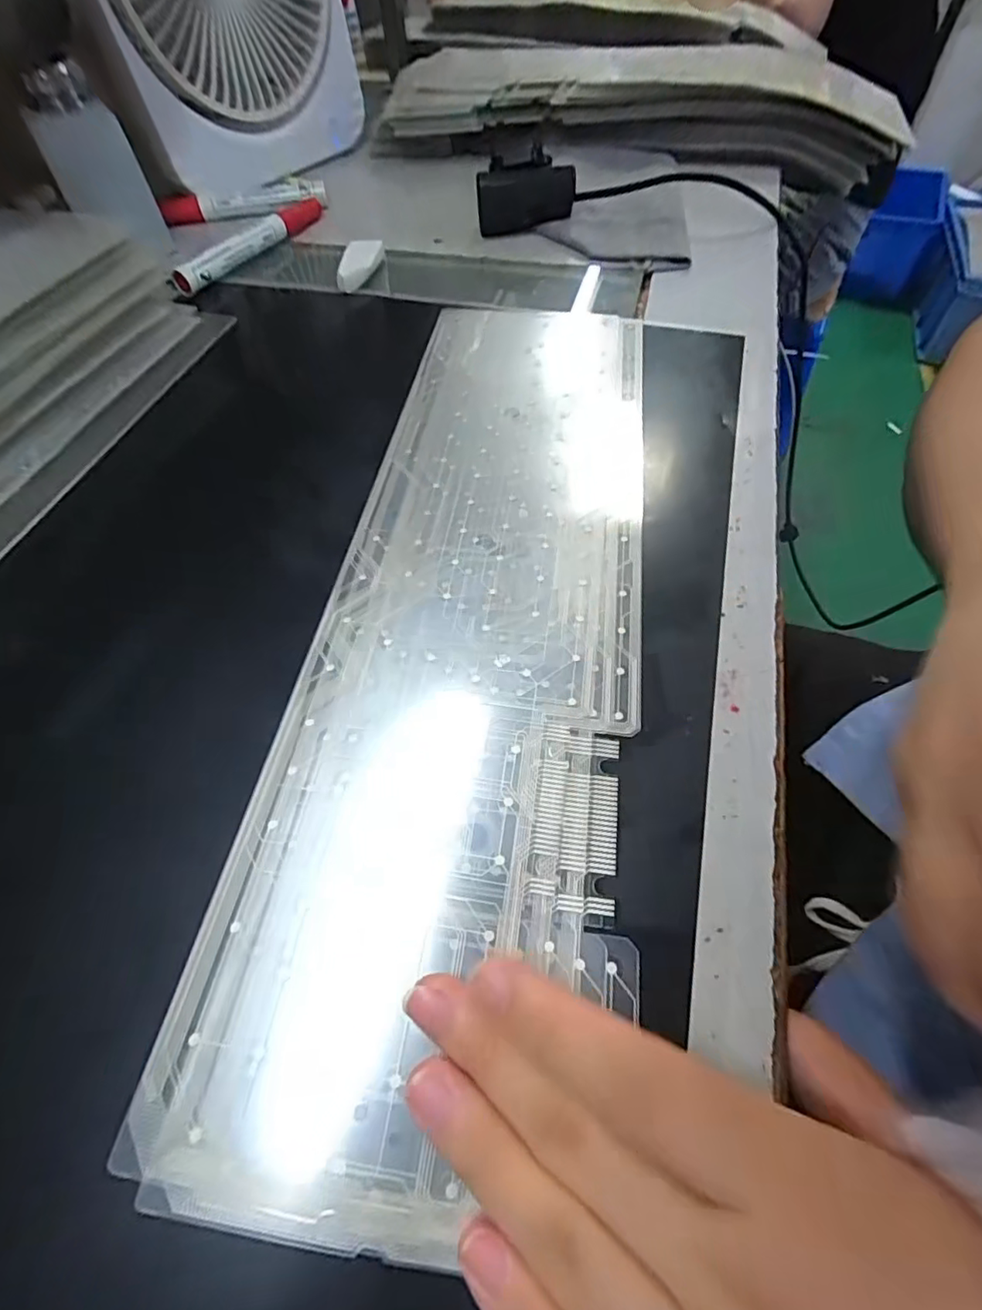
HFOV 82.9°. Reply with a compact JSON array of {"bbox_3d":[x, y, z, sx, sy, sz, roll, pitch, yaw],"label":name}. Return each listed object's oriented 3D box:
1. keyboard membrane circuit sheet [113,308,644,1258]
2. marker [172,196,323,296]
[{"bbox_3d":[-0.001,-0.033,0.236,0.123,0.004,0.400,7,58,6],"label":"keyboard membrane circuit sheet"},{"bbox_3d":[-0.170,-0.302,0.403,0.018,0.018,0.147,20,60,16],"label":"marker"}]

